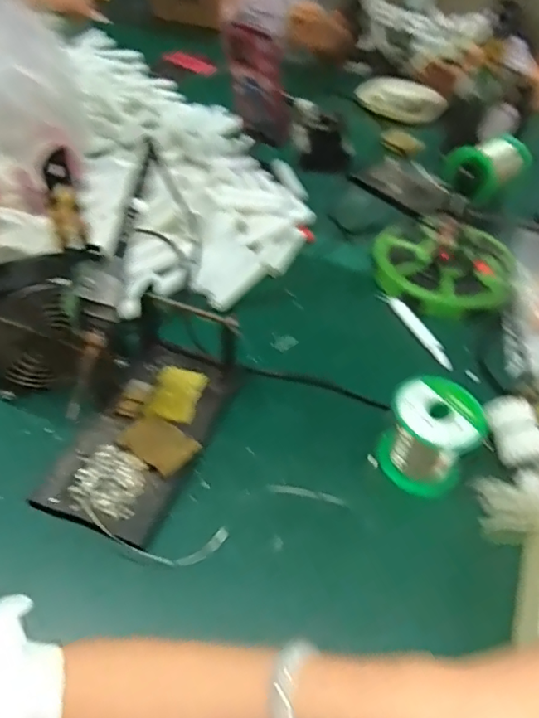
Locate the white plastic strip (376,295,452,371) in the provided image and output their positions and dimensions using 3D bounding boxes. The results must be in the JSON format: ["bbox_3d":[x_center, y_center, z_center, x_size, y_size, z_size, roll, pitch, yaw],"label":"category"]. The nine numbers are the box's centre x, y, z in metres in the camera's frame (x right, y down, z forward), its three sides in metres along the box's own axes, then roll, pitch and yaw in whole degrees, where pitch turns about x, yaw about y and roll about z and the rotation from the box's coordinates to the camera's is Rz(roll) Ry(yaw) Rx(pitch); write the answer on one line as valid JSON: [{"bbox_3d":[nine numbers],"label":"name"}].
[{"bbox_3d":[0.162,-0.035,0.602,0.017,0.012,0.123,-19,51,-21],"label":"white plastic strip"}]

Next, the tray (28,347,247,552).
[{"bbox_3d":[-0.104,0.064,0.475,0.100,0.018,0.188,18,48,13],"label":"tray"}]

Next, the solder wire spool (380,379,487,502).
[{"bbox_3d":[0.133,0.065,0.455,0.070,0.081,0.068,2,47,-2],"label":"solder wire spool"}]

